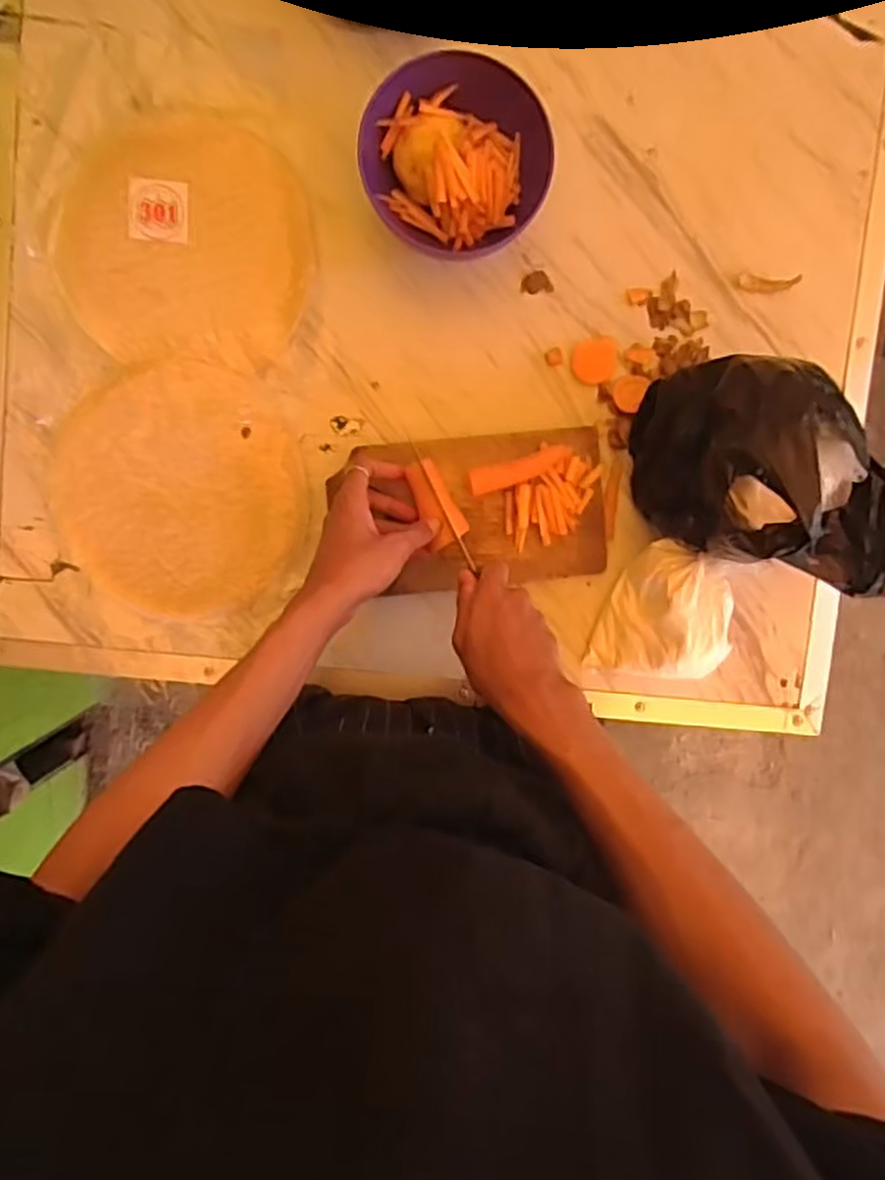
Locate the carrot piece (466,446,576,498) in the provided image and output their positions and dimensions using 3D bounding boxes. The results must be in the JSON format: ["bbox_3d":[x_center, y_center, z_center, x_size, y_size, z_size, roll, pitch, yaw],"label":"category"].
[{"bbox_3d":[0.068,-0.105,0.630,0.094,0.006,0.021,-20,94,-9],"label":"carrot piece"}]

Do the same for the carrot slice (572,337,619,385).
[{"bbox_3d":[0.136,-0.204,0.652,0.040,0.005,0.039,-1,95,-3],"label":"carrot slice"}]

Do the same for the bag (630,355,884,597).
[{"bbox_3d":[0.263,-0.093,0.589,0.185,0.185,0.152,9,94,-4],"label":"bag"}]

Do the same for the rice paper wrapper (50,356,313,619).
[{"bbox_3d":[-0.229,-0.088,0.642,0.215,0.006,0.214,11,94,-4],"label":"rice paper wrapper"}]

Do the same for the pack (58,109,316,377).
[{"bbox_3d":[-0.218,-0.299,0.625,0.205,0.007,0.204,3,95,-4],"label":"pack"}]

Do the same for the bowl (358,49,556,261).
[{"bbox_3d":[0.012,-0.359,0.607,0.149,0.062,0.139,0,95,-3],"label":"bowl"}]

